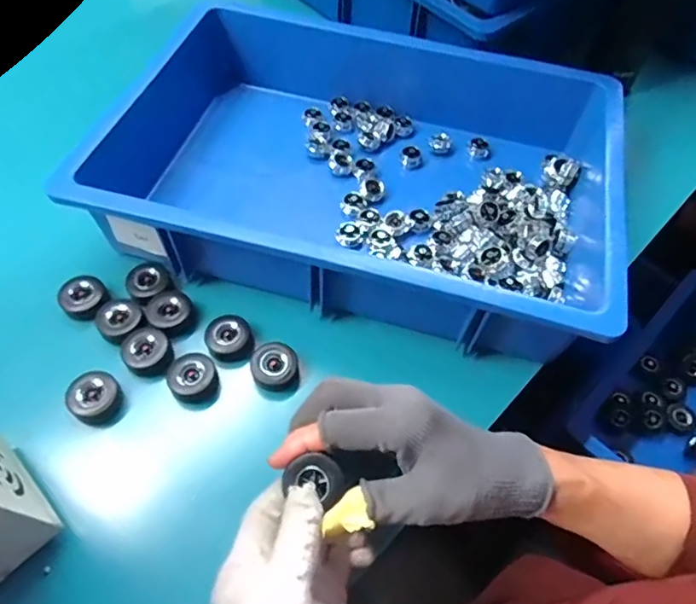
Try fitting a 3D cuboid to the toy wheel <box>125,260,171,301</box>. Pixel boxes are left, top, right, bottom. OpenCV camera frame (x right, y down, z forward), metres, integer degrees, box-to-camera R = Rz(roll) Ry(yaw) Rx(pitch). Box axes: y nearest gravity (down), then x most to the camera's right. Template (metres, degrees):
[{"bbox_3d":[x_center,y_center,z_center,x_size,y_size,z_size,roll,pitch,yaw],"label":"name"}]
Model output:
[{"bbox_3d":[-0.176,-0.020,0.464,0.036,0.016,0.030,-34,65,-22],"label":"toy wheel"}]

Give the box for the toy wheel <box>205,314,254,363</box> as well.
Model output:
[{"bbox_3d":[-0.100,0.032,0.445,0.037,0.024,0.038,2,58,-3],"label":"toy wheel"}]

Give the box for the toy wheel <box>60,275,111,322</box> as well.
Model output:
[{"bbox_3d":[-0.225,-0.003,0.453,0.036,0.021,0.038,2,58,-3],"label":"toy wheel"}]

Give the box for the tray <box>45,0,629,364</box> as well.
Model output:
[{"bbox_3d":[0.014,-0.124,0.511,0.453,0.109,0.305,15,58,6],"label":"tray"}]

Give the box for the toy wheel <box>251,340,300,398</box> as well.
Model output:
[{"bbox_3d":[-0.060,0.054,0.431,0.037,0.022,0.038,2,58,-3],"label":"toy wheel"}]

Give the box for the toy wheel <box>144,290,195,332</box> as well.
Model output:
[{"bbox_3d":[-0.153,0.010,0.458,0.036,0.025,0.031,-28,63,-19],"label":"toy wheel"}]

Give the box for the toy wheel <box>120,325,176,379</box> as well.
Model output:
[{"bbox_3d":[-0.164,0.042,0.433,0.037,0.018,0.040,2,58,-3],"label":"toy wheel"}]

